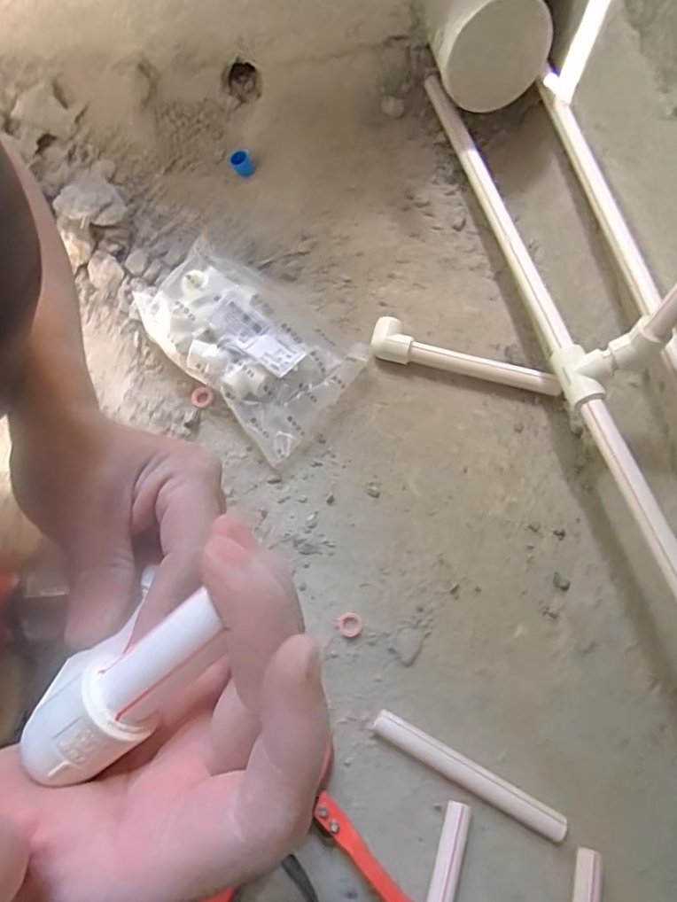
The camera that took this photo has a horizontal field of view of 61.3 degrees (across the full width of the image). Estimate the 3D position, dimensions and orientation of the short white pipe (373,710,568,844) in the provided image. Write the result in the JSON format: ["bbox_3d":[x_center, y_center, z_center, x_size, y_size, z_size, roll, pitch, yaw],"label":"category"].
[{"bbox_3d":[0.108,0.271,0.481,0.169,0.020,0.023,28,73,8],"label":"short white pipe"}]

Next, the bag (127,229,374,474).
[{"bbox_3d":[-0.095,-0.115,0.592,0.224,0.050,0.141,40,75,11],"label":"bag"}]

